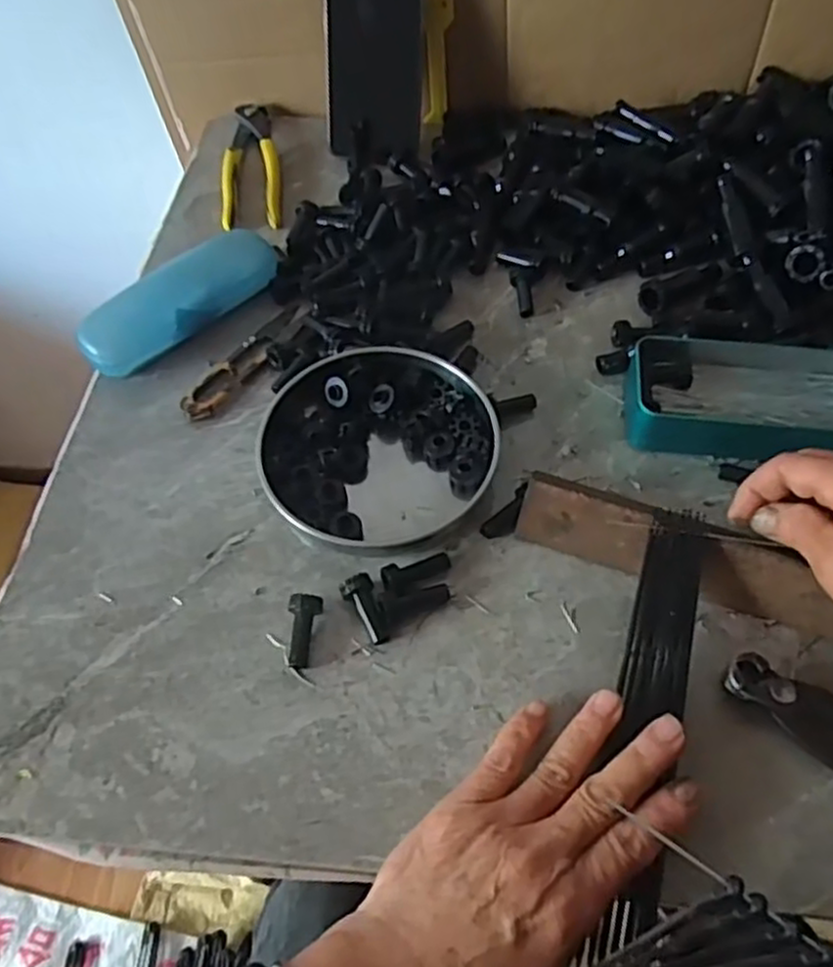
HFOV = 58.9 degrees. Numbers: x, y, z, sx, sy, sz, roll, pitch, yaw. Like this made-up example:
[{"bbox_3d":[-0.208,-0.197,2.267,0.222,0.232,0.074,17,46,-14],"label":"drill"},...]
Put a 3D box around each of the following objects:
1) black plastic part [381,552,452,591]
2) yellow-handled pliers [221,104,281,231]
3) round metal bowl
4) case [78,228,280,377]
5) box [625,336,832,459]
[{"bbox_3d":[0.000,0.047,0.404,0.038,0.013,0.013,-24,59,-14],"label":"black plastic part"},{"bbox_3d":[-0.138,-0.271,0.619,0.044,0.017,0.167,-6,57,-3],"label":"yellow-handled pliers"},{"bbox_3d":[-0.023,-0.024,0.443,0.135,0.024,0.127,-1,56,1],"label":"round metal bowl"},{"bbox_3d":[-0.159,-0.127,0.508,0.036,0.041,0.148,38,65,23],"label":"case"},{"bbox_3d":[0.209,-0.054,0.452,0.154,0.032,0.072,4,57,4],"label":"box"}]

